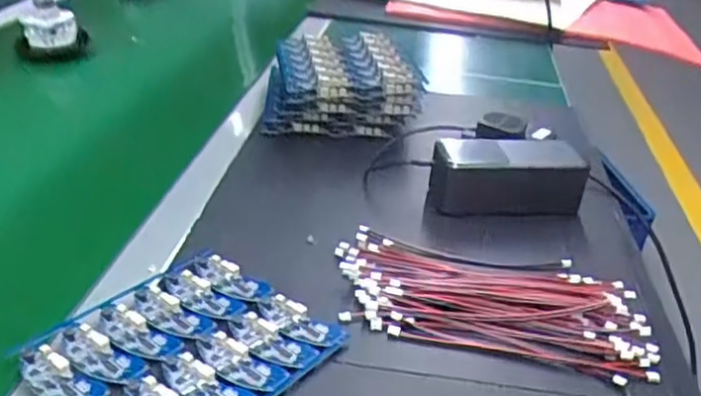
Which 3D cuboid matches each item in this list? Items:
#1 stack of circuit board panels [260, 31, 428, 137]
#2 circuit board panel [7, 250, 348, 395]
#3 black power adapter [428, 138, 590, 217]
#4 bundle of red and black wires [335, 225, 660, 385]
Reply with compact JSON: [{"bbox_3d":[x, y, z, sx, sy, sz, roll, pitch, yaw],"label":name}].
[{"bbox_3d":[-0.017,-0.122,0.726,0.154,0.066,0.137,-3,31,-12],"label":"stack of circuit board panels"},{"bbox_3d":[-0.104,0.092,0.418,0.138,0.017,0.153,25,36,32],"label":"circuit board panel"},{"bbox_3d":[0.136,-0.019,0.595,0.132,0.054,0.054,-2,30,-10],"label":"black power adapter"},{"bbox_3d":[0.098,0.067,0.483,0.217,0.021,0.109,10,30,11],"label":"bundle of red and black wires"}]

